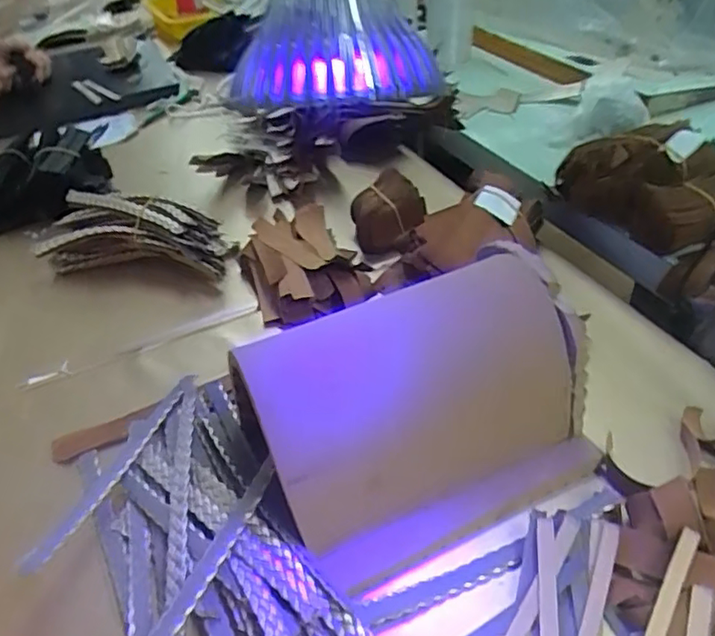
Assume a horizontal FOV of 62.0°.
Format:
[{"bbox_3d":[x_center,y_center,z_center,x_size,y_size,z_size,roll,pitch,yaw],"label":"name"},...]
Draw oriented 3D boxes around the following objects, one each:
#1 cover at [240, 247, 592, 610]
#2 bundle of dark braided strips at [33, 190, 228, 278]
[{"bbox_3d":[0.044,0.055,0.361,0.190,0.105,0.118,-22,42,-18],"label":"cover"},{"bbox_3d":[-0.223,-0.085,0.607,0.187,0.066,0.076,3,41,9],"label":"bundle of dark braided strips"}]

